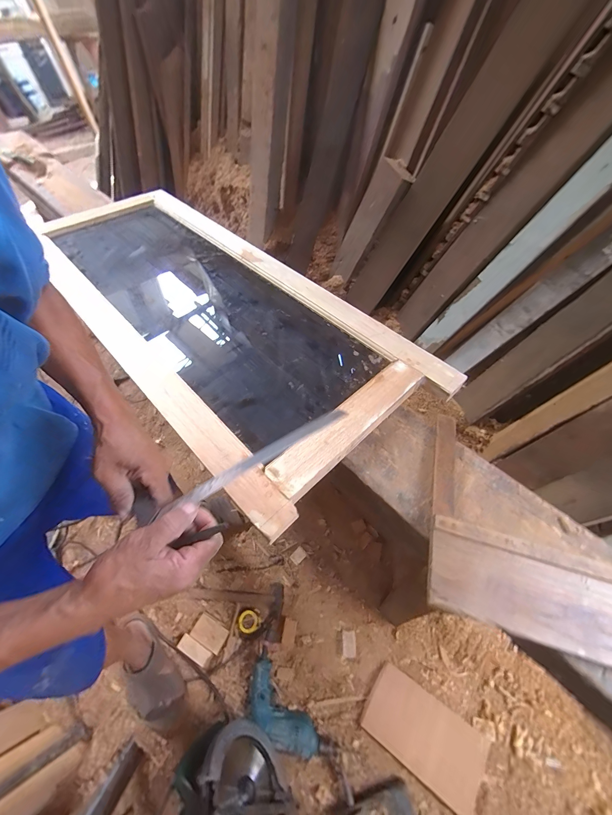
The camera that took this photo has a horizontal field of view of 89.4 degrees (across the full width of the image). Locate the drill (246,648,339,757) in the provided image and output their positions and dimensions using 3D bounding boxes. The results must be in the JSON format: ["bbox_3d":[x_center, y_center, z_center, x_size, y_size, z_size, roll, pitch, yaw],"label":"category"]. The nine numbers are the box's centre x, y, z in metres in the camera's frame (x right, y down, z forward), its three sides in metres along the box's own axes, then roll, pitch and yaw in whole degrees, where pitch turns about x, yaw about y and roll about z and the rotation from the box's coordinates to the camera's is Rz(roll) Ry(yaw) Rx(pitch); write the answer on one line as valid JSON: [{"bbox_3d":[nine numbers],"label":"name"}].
[{"bbox_3d":[-0.057,0.782,0.779,0.113,0.060,0.270,-40,62,-22],"label":"drill"}]

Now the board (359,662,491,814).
[{"bbox_3d":[0.283,0.791,0.753,0.261,0.012,0.151,22,57,29],"label":"board"}]

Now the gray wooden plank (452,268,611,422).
[{"bbox_3d":[0.680,-0.202,0.790,0.053,0.739,0.106,9,53,-20],"label":"gray wooden plank"}]

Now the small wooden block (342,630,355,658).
[{"bbox_3d":[0.119,0.662,0.866,0.036,0.005,0.061,1,56,4],"label":"small wooden block"}]

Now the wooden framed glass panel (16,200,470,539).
[{"bbox_3d":[-0.264,-0.269,0.757,0.463,0.063,1.107,-40,62,-21],"label":"wooden framed glass panel"}]

